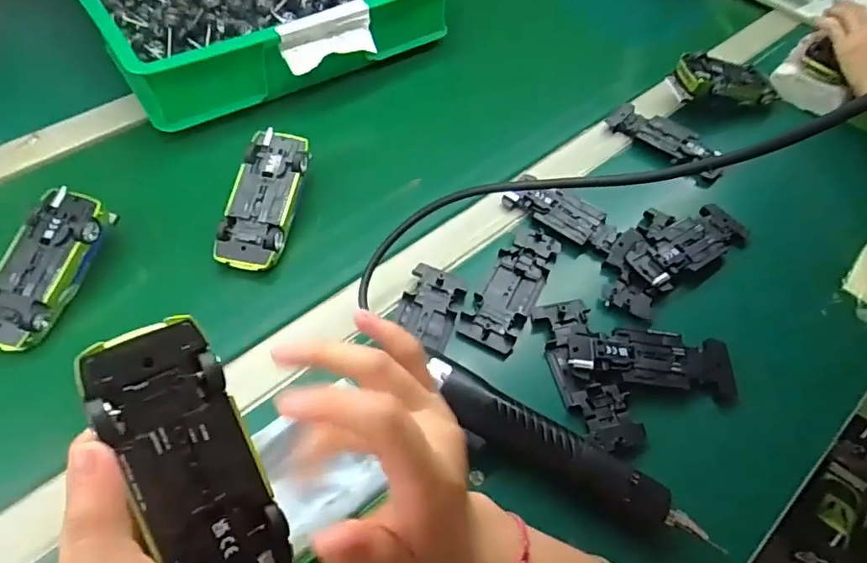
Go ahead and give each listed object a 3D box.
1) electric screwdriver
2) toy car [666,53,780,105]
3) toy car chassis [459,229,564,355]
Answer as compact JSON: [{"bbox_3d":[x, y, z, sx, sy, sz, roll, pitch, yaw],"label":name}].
[{"bbox_3d":[0.085,0.114,0.377,0.194,0.039,0.030,24,55,15],"label":"electric screwdriver"},{"bbox_3d":[0.328,-0.226,0.644,0.127,0.036,0.057,-1,51,-23],"label":"toy car"},{"bbox_3d":[0.067,0.004,0.485,0.046,0.018,0.123,23,54,14],"label":"toy car chassis"}]

